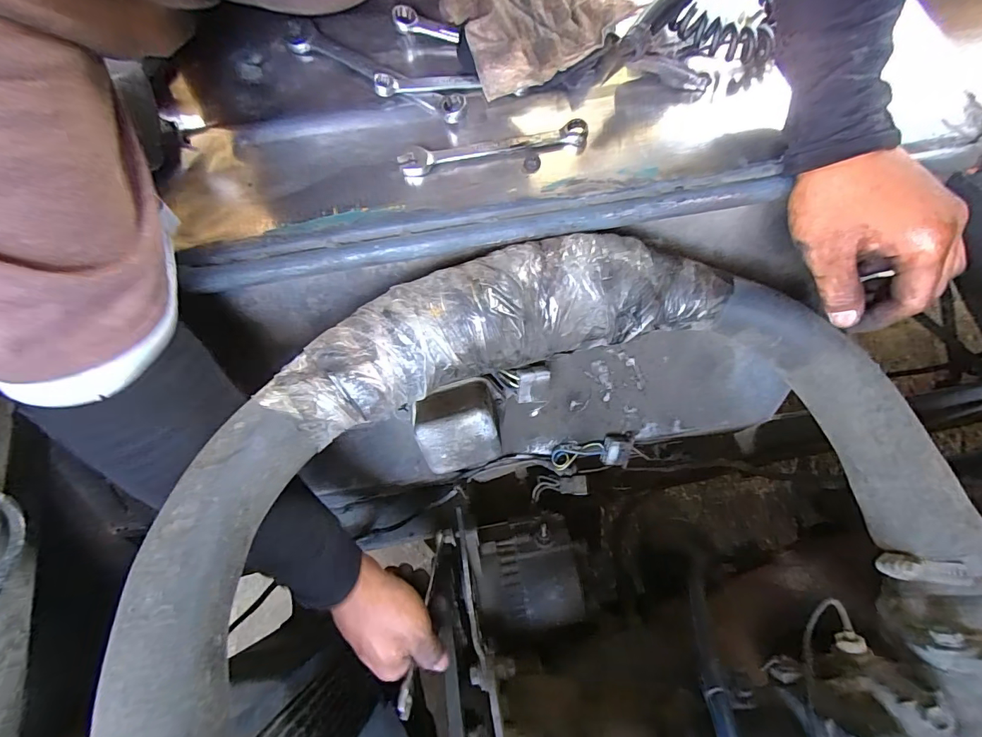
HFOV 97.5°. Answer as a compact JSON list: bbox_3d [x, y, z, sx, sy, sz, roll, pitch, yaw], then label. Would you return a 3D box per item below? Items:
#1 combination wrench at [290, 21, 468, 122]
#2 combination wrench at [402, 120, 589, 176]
[{"bbox_3d":[-0.093,-0.239,0.345,0.164,0.016,0.027,24,76,8],"label":"combination wrench"},{"bbox_3d":[0.001,-0.171,0.333,0.144,0.010,0.020,-11,74,-1],"label":"combination wrench"}]

